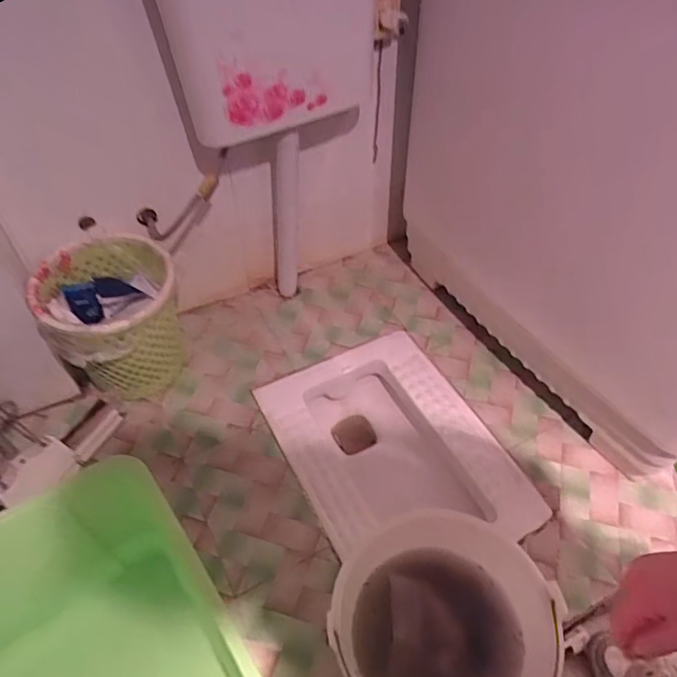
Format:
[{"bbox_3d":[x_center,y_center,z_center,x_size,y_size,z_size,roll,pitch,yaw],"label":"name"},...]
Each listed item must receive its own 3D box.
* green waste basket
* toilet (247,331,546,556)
[{"bbox_3d":[-0.458,-0.027,1.128,0.251,0.278,0.254,-22,52,-20],"label":"green waste basket"},{"bbox_3d":[0.105,0.268,1.146,0.391,0.164,0.526,-21,51,-19],"label":"toilet"}]

